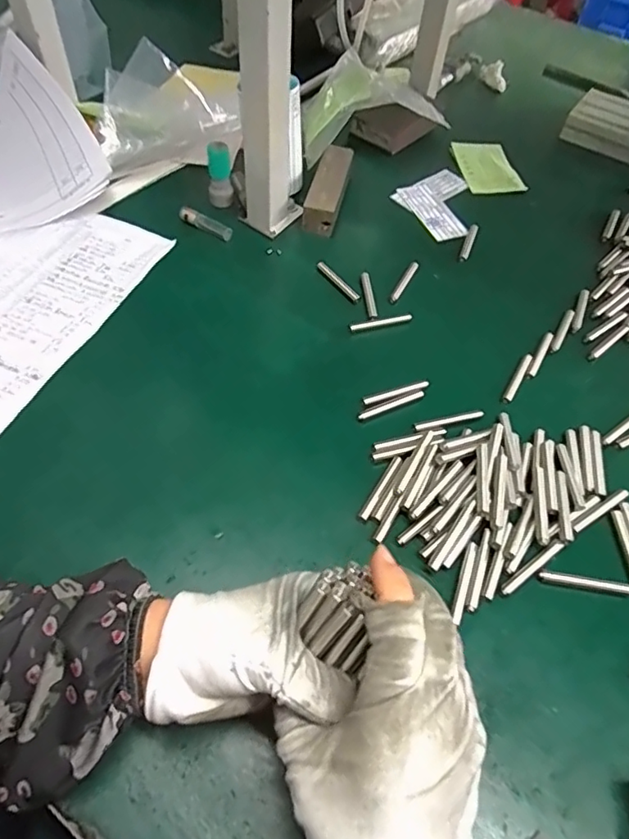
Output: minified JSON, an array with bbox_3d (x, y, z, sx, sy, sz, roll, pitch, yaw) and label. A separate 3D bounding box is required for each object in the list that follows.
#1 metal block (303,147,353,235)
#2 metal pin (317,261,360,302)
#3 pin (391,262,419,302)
[{"bbox_3d":[0.017,-0.243,0.577,0.034,0.036,0.117,12,53,4],"label":"metal block"},{"bbox_3d":[0.022,-0.130,0.513,0.009,0.008,0.058,-29,61,-24],"label":"metal pin"},{"bbox_3d":[0.085,-0.131,0.517,0.008,0.005,0.059,25,55,13],"label":"pin"}]

